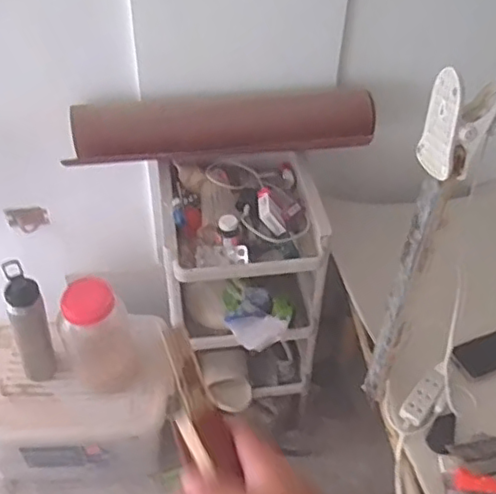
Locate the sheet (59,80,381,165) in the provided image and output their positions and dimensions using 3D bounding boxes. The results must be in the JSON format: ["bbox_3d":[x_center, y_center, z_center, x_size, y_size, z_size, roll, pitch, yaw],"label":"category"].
[{"bbox_3d":[-0.048,-0.247,1.313,0.629,0.108,0.102,-6,44,-9],"label":"sheet"}]

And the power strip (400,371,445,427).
[{"bbox_3d":[0.323,0.281,1.152,0.044,0.028,0.110,33,51,28],"label":"power strip"}]

